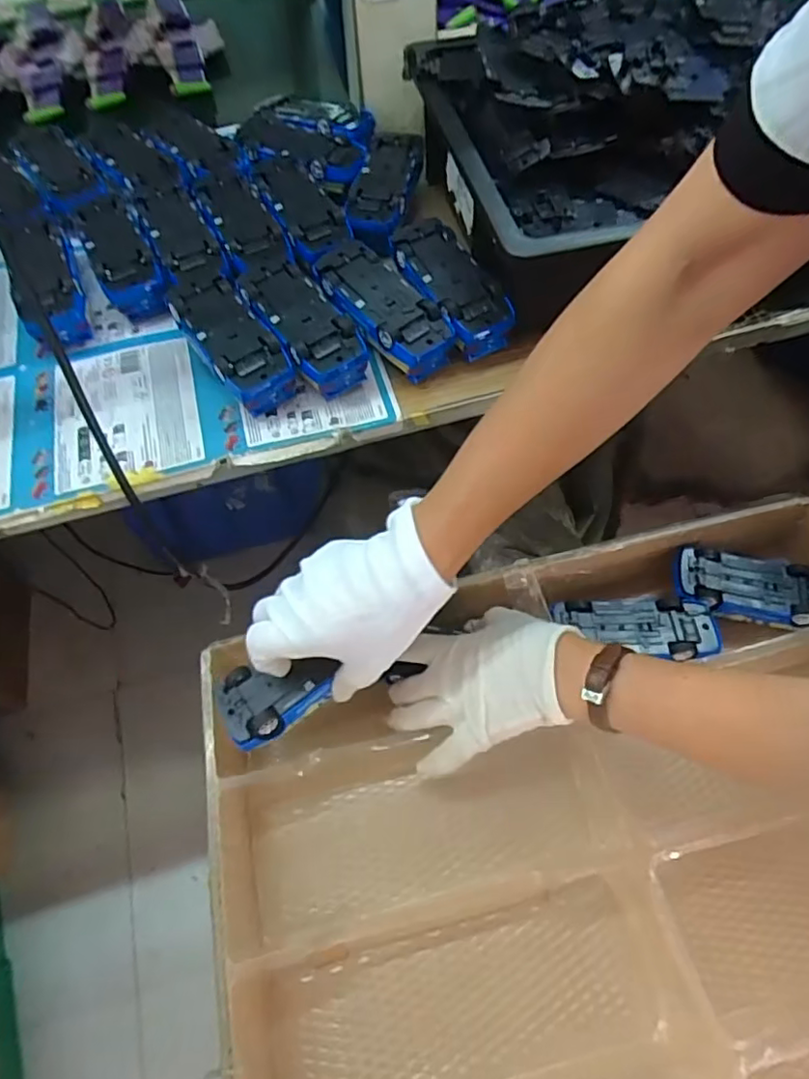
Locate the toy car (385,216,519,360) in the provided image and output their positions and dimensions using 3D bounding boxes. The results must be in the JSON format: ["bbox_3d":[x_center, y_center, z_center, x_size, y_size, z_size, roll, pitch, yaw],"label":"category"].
[{"bbox_3d":[0.038,-0.206,0.485,0.054,0.037,0.126,-22,61,-11],"label":"toy car"}]

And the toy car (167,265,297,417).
[{"bbox_3d":[-0.138,-0.157,0.468,0.053,0.038,0.137,-30,63,-15],"label":"toy car"}]

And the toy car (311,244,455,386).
[{"bbox_3d":[-0.017,-0.186,0.476,0.056,0.031,0.130,-35,76,-18],"label":"toy car"}]

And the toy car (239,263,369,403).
[{"bbox_3d":[-0.078,-0.166,0.471,0.054,0.040,0.131,-31,63,-15],"label":"toy car"}]

